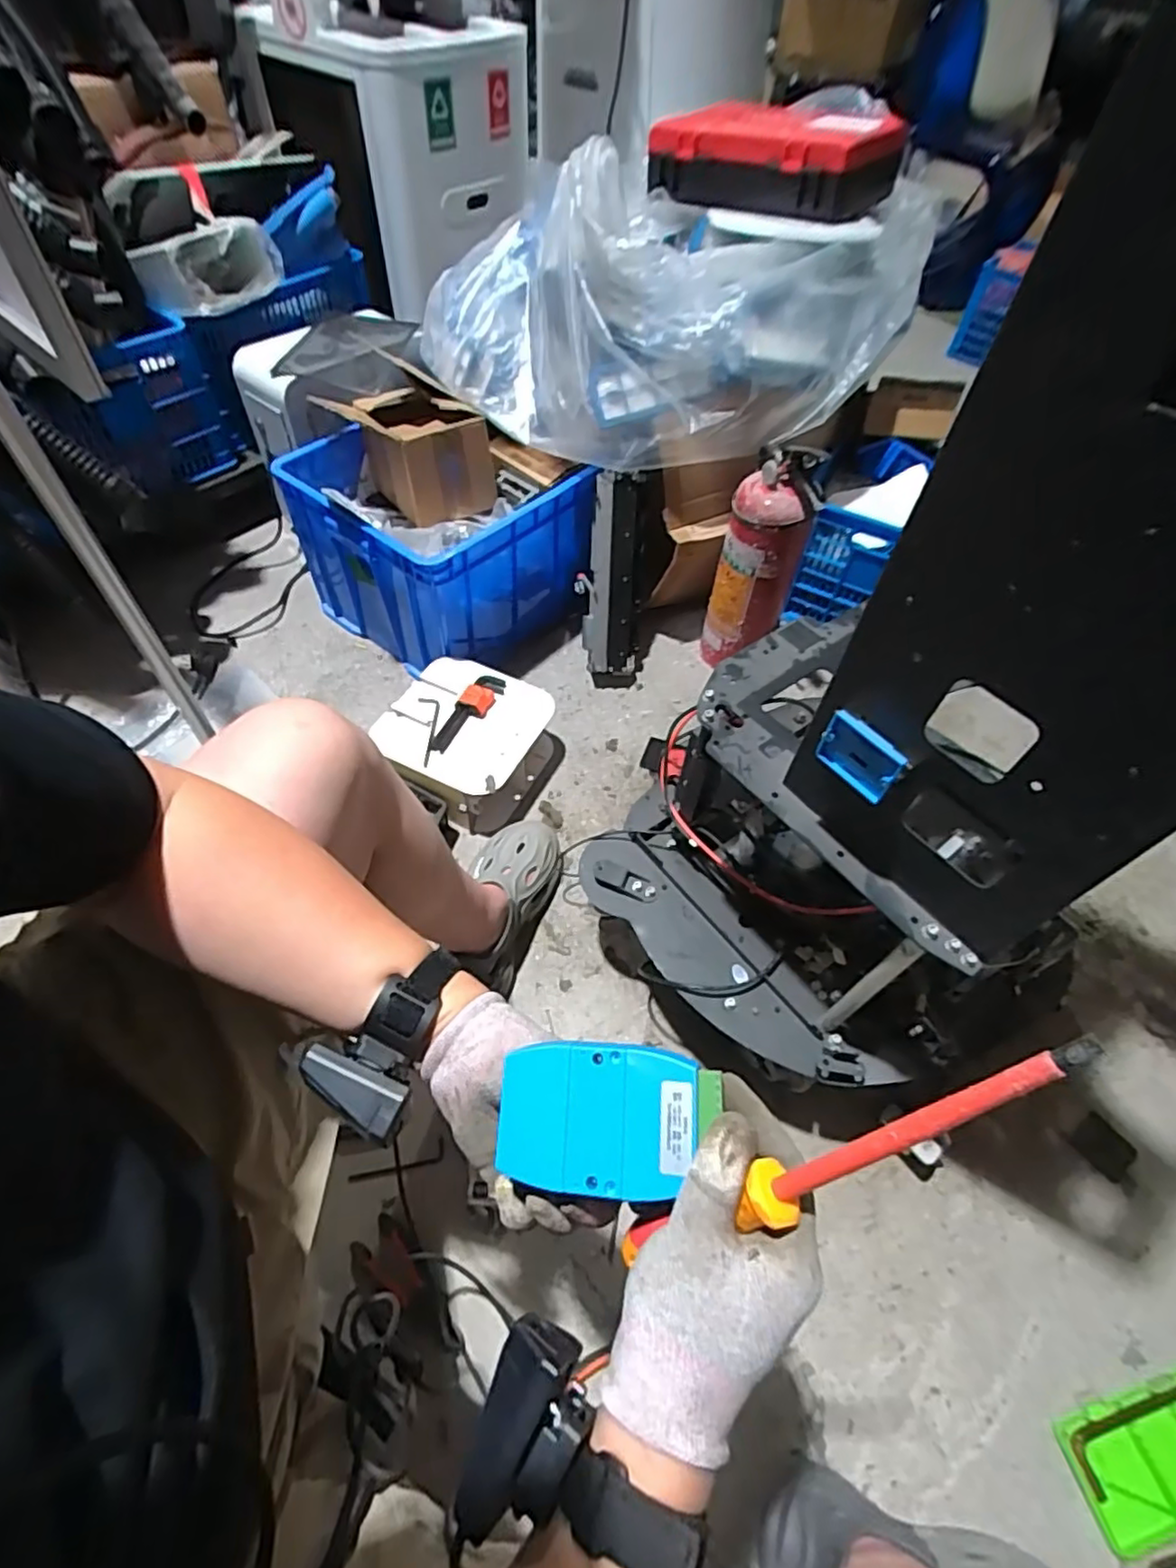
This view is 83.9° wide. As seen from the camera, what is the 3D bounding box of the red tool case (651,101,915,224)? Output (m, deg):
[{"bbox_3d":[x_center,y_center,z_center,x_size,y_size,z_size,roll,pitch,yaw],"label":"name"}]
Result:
[{"bbox_3d":[0.339,-1.109,1.162,0.393,0.122,0.366,24,56,13],"label":"red tool case"}]

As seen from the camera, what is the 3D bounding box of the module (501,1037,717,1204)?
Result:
[{"bbox_3d":[0.010,0.171,0.338,0.108,0.030,0.067,0,67,16],"label":"module"}]

